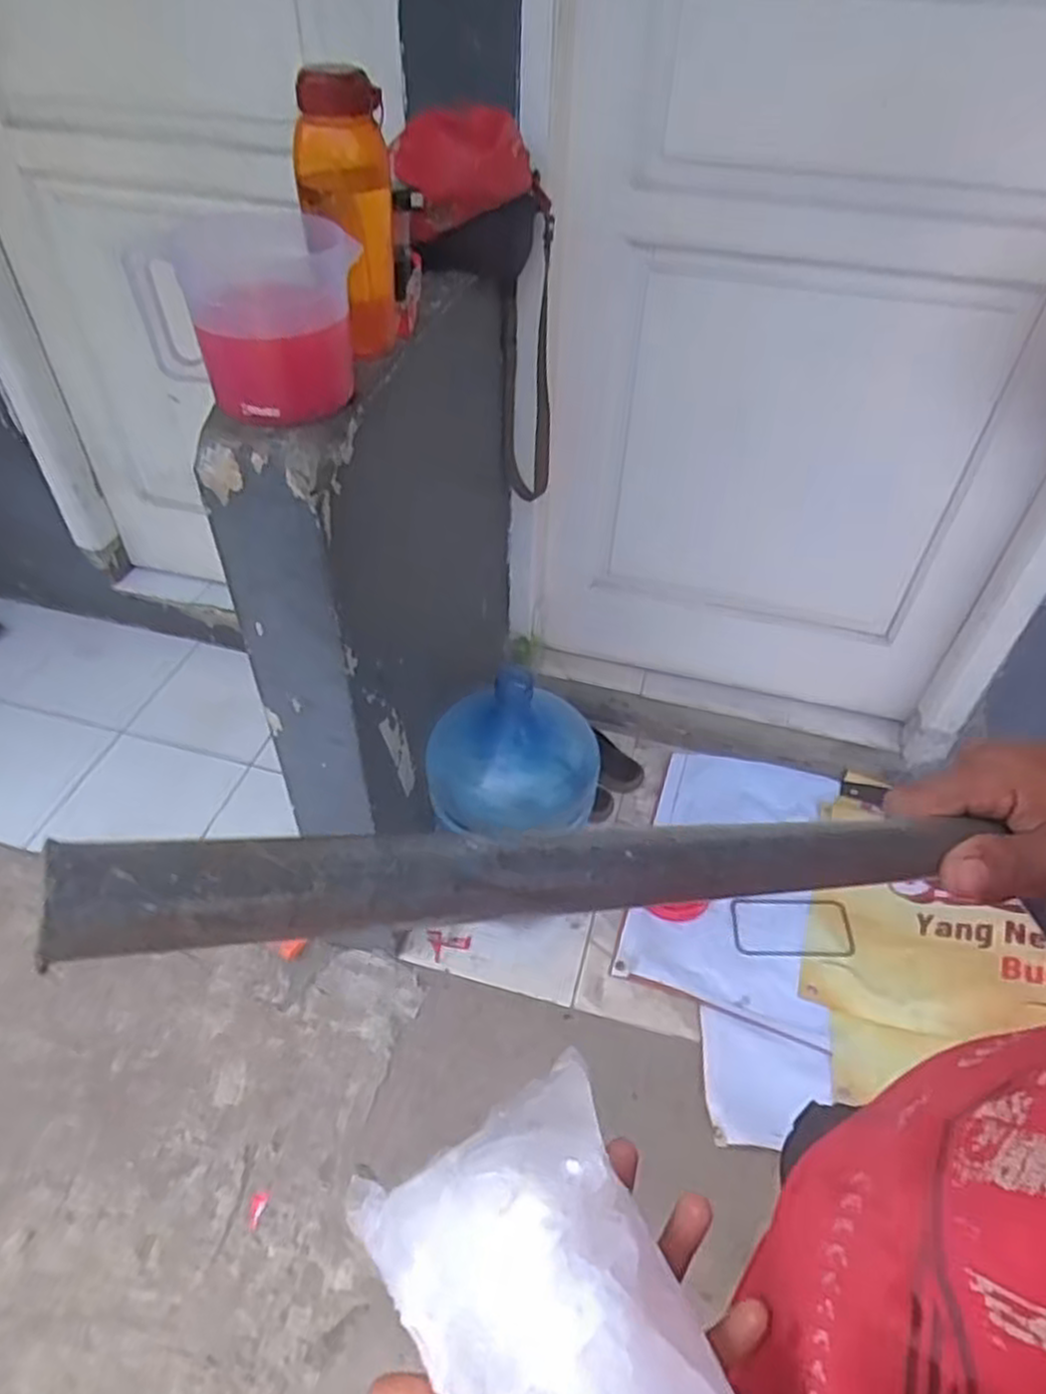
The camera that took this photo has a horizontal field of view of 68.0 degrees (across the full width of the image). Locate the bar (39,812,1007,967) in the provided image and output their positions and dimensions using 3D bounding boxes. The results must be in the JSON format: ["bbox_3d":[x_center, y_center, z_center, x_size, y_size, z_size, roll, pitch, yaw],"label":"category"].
[{"bbox_3d":[0.034,0.054,0.253,0.323,0.017,0.026,4,43,-30],"label":"bar"}]

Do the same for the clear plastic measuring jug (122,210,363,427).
[{"bbox_3d":[-0.238,-0.338,0.698,0.164,0.131,0.126,-26,52,-26],"label":"clear plastic measuring jug"}]

